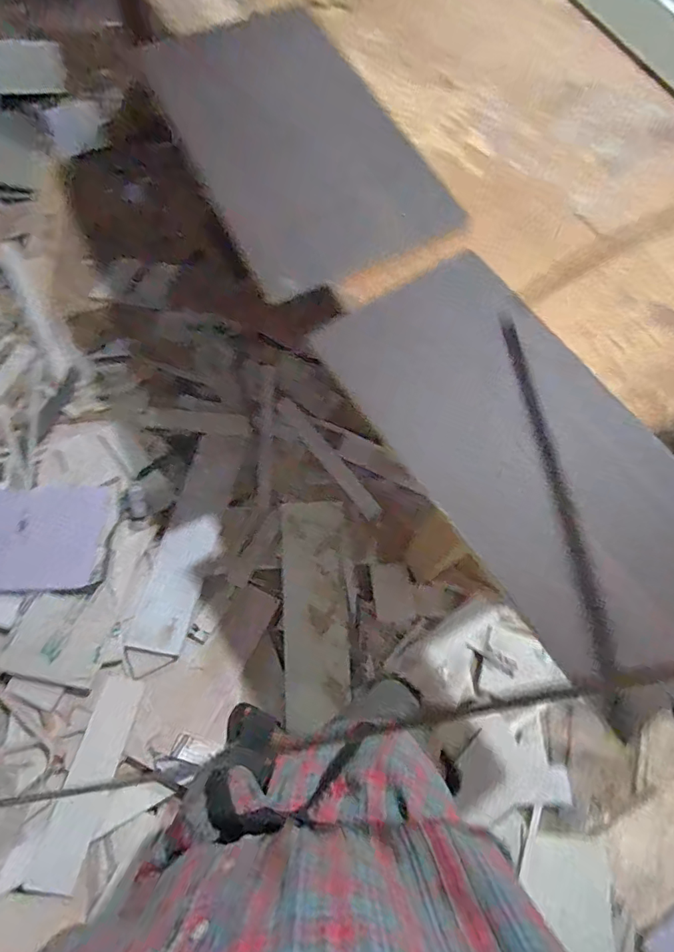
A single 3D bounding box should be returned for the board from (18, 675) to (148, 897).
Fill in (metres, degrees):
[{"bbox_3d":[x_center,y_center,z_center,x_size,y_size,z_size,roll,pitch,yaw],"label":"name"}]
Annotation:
[{"bbox_3d":[-0.594,0.728,1.170,0.106,0.023,0.440,24,58,-17],"label":"board"}]

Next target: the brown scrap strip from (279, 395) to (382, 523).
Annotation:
[{"bbox_3d":[-0.030,-0.059,1.548,0.051,0.025,0.485,-36,75,-12],"label":"brown scrap strip"}]

